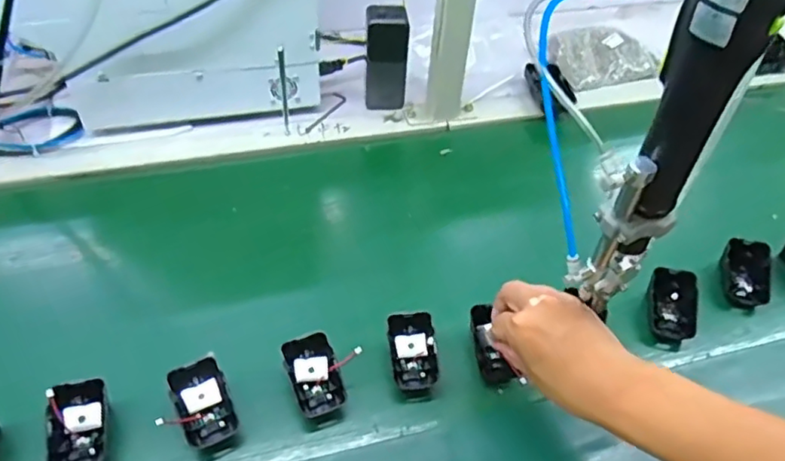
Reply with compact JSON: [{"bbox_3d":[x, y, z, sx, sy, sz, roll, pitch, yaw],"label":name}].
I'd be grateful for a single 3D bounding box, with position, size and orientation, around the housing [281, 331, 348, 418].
[{"bbox_3d":[-0.071,0.129,0.527,0.045,0.020,0.070,-17,76,-16],"label":"housing"}]

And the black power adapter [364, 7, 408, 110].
[{"bbox_3d":[-0.008,-0.228,0.792,0.061,0.124,0.053,2,45,-3],"label":"black power adapter"}]

